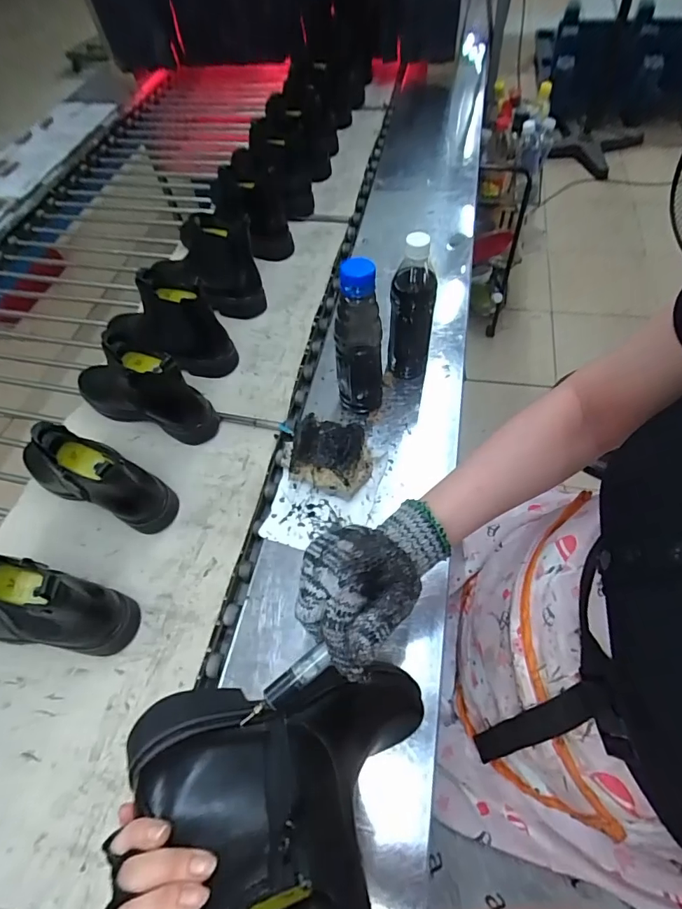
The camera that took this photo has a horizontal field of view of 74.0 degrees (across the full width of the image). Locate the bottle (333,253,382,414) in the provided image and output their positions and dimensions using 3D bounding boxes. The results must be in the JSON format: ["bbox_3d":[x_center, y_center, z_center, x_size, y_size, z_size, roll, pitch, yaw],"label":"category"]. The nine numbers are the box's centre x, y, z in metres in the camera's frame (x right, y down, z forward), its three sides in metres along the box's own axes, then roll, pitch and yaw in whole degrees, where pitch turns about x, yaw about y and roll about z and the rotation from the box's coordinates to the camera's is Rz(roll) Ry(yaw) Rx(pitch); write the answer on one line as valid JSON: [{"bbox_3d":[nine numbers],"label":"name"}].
[{"bbox_3d":[0.022,-0.135,0.591,0.061,0.230,0.057,-7,59,1],"label":"bottle"}]

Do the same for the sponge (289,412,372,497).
[{"bbox_3d":[-0.011,0.002,0.577,0.094,0.086,0.077,6,61,9],"label":"sponge"}]

